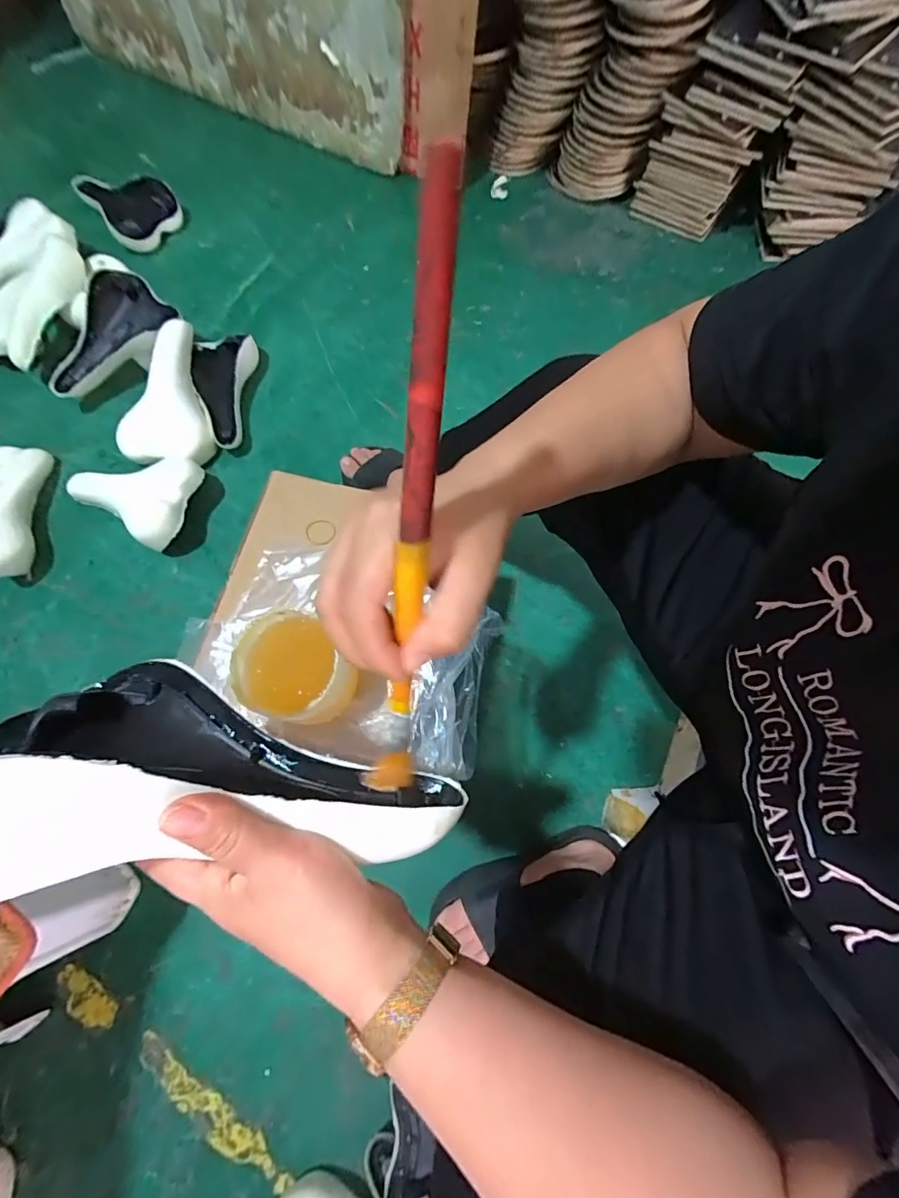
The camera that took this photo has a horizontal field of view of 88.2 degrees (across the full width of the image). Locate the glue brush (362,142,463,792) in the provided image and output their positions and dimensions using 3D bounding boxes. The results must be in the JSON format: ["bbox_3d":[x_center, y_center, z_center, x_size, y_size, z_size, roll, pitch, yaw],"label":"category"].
[{"bbox_3d":[-0.019,-0.005,0.201,0.020,0.277,0.014,10,35,2],"label":"glue brush"}]

